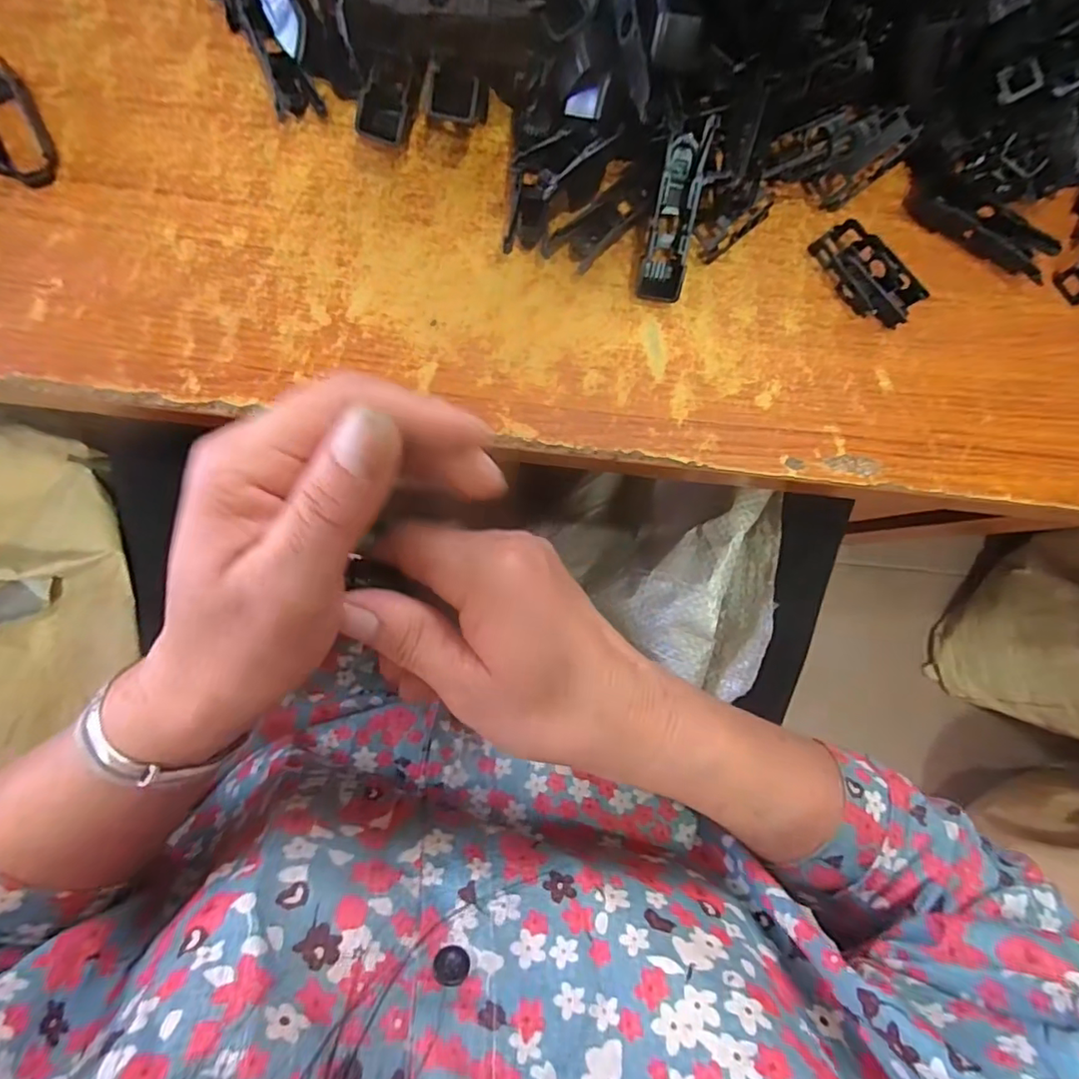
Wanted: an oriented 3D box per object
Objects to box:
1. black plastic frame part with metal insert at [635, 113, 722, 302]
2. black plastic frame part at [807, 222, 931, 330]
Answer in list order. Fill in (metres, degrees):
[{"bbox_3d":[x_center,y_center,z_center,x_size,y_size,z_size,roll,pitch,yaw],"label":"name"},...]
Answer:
[{"bbox_3d":[0.056,-0.136,0.233,0.019,0.013,0.066,10,105,-3],"label":"black plastic frame part with metal insert"},{"bbox_3d":[0.146,-0.118,0.250,0.051,0.013,0.022,45,84,0],"label":"black plastic frame part"}]

